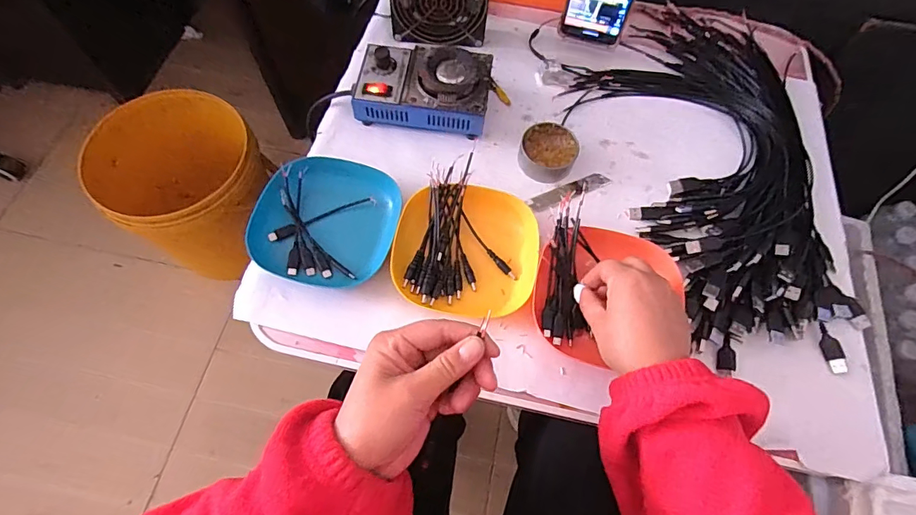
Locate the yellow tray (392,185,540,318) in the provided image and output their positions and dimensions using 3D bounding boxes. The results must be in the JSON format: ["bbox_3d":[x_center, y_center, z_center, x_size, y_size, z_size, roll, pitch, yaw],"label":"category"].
[{"bbox_3d":[0.011,-0.010,0.460,0.141,0.023,0.130,7,66,1],"label":"yellow tray"}]

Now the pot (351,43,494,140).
[{"bbox_3d":[-0.040,-0.197,0.532,0.149,0.058,0.093,8,66,2],"label":"pot"}]

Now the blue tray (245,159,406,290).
[{"bbox_3d":[-0.132,-0.041,0.469,0.132,0.032,0.137,13,66,3],"label":"blue tray"}]

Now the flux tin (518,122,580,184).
[{"bbox_3d":[0.102,-0.120,0.519,0.062,0.024,0.061,1,66,-2],"label":"flux tin"}]

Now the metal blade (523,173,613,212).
[{"bbox_3d":[0.125,-0.075,0.514,0.101,0.004,0.021,-23,73,-13],"label":"metal blade"}]

